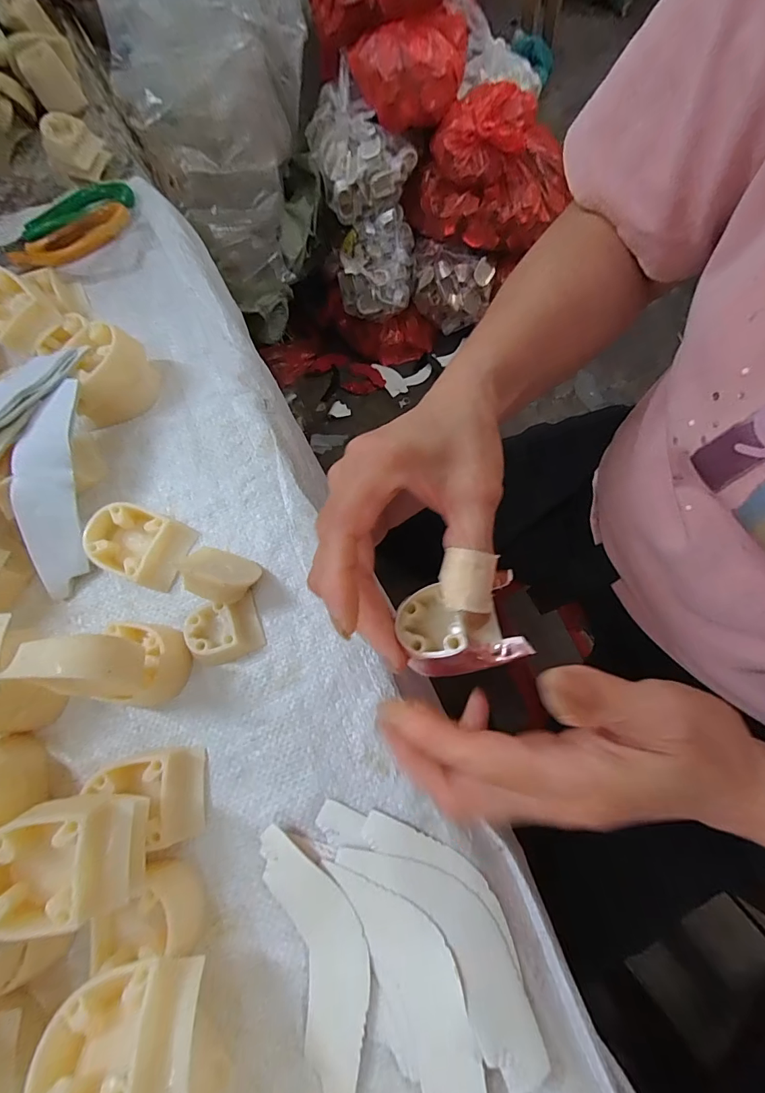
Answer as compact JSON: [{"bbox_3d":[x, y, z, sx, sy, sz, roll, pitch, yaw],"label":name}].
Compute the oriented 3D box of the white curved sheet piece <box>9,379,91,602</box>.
[{"bbox_3d":[-0.217,-0.037,0.280,0.035,0.015,0.137,-2,91,0],"label":"white curved sheet piece"}]

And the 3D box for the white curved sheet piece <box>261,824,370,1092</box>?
[{"bbox_3d":[-0.029,0.199,0.214,0.040,0.005,0.113,-23,72,5],"label":"white curved sheet piece"}]

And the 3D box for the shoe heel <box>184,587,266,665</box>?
[{"bbox_3d":[-0.096,0.050,0.261,0.042,0.017,0.034,-21,71,-1],"label":"shoe heel"}]

